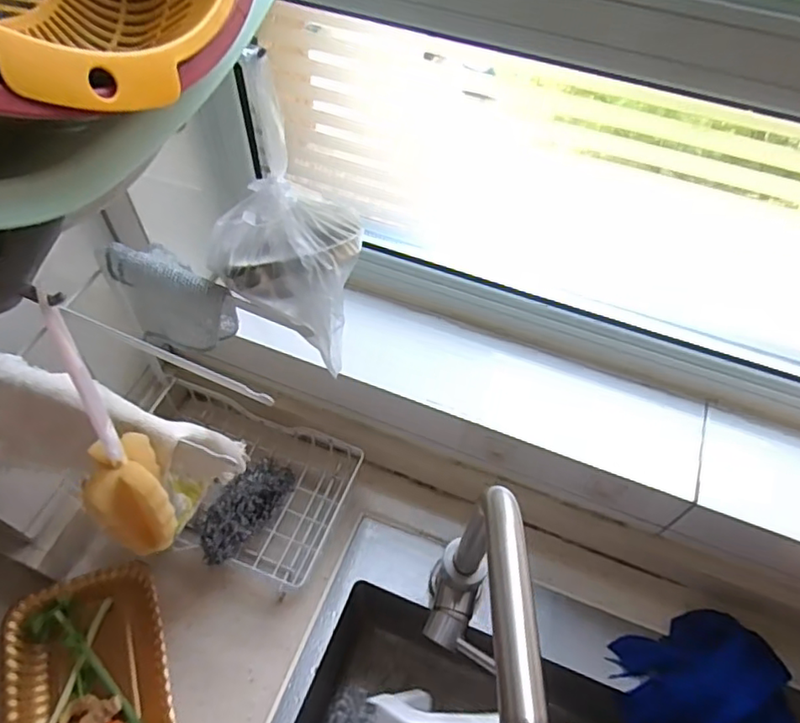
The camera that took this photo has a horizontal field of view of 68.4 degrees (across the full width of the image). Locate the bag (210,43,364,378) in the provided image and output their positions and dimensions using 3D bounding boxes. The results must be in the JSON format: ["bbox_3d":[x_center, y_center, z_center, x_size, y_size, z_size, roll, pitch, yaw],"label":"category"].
[{"bbox_3d":[-0.079,-0.101,0.405,0.096,0.192,0.095,17,57,9],"label":"bag"}]

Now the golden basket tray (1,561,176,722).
[{"bbox_3d":[-0.292,0.299,0.553,0.143,0.028,0.193,-17,58,-13],"label":"golden basket tray"}]

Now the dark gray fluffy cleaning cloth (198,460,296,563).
[{"bbox_3d":[-0.155,0.143,0.593,0.049,0.030,0.129,23,40,13],"label":"dark gray fluffy cleaning cloth"}]

